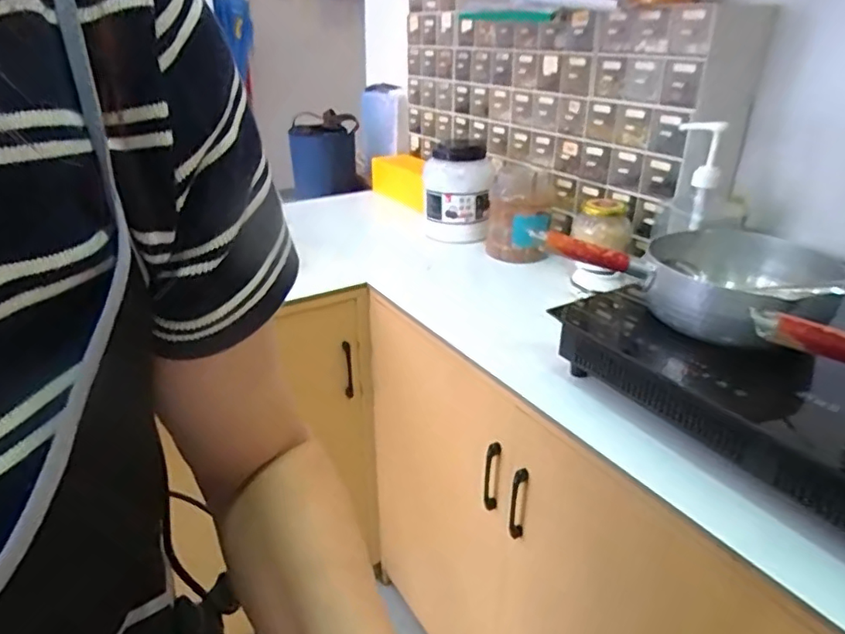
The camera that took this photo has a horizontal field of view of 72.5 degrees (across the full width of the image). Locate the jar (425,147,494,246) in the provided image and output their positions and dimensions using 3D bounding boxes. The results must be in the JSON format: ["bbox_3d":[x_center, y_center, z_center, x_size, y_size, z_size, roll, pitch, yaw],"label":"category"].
[{"bbox_3d":[0.076,-0.278,1.328,0.134,0.212,0.141,-2,27,-4],"label":"jar"}]

